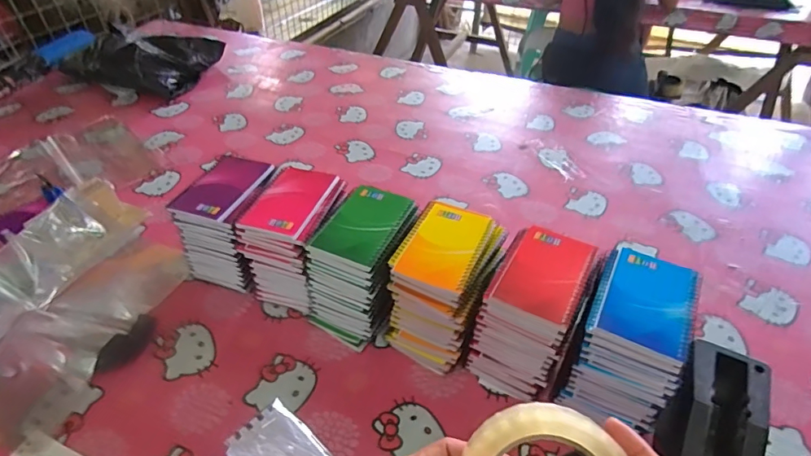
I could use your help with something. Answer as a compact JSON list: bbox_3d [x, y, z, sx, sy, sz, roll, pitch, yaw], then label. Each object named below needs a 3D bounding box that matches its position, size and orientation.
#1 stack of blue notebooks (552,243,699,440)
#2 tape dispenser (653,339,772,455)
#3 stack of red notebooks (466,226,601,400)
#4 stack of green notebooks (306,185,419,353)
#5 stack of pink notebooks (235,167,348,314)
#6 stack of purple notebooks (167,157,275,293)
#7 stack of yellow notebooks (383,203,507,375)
[{"bbox_3d":[0.249,0.131,0.523,0.101,0.156,0.139,21,45,20],"label":"stack of blue notebooks"},{"bbox_3d":[0.309,0.224,0.468,0.074,0.093,0.202,21,46,19],"label":"tape dispenser"},{"bbox_3d":[0.148,0.102,0.553,0.095,0.157,0.134,22,47,21],"label":"stack of red notebooks"},{"bbox_3d":[-0.054,0.051,0.611,0.094,0.158,0.140,21,46,20],"label":"stack of green notebooks"},{"bbox_3d":[-0.153,0.020,0.643,0.103,0.153,0.138,10,43,10],"label":"stack of pink notebooks"},{"bbox_3d":[-0.249,-0.006,0.668,0.101,0.158,0.130,11,44,10],"label":"stack of purple notebooks"},{"bbox_3d":[0.048,0.077,0.584,0.103,0.154,0.137,21,46,20],"label":"stack of yellow notebooks"}]

